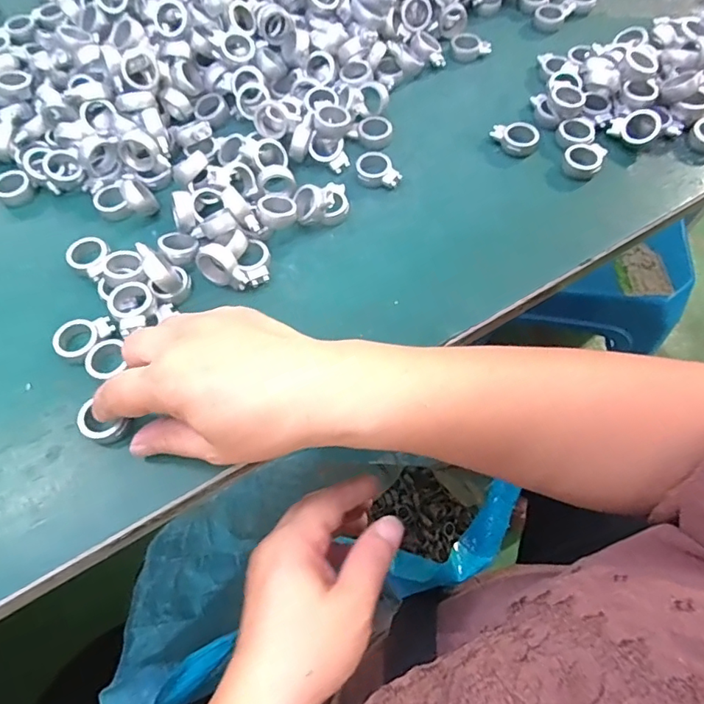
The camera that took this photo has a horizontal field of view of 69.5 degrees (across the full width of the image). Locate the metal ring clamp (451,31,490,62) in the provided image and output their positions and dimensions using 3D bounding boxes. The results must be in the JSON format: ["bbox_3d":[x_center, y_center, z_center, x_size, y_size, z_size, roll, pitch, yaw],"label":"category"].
[{"bbox_3d":[0.100,-0.256,0.426,0.032,0.011,0.024,16,63,8],"label":"metal ring clamp"}]

